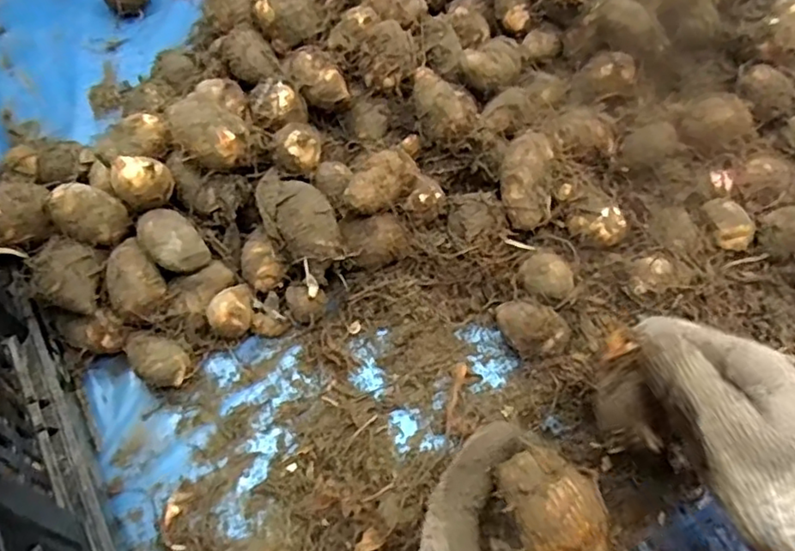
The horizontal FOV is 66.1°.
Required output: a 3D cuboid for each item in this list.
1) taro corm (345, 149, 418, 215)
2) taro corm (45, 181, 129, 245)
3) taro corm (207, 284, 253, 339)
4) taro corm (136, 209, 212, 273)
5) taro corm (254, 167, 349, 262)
[{"bbox_3d":[-0.012,-0.060,0.416,0.031,0.034,0.055,33,68,17],"label":"taro corm"},{"bbox_3d":[-0.199,-0.039,0.395,0.037,0.031,0.035,0,62,1],"label":"taro corm"},{"bbox_3d":[-0.110,0.025,0.410,0.031,0.027,0.033,0,62,1],"label":"taro corm"},{"bbox_3d":[-0.146,-0.020,0.404,0.032,0.041,0.036,-41,69,-18],"label":"taro corm"},{"bbox_3d":[-0.066,-0.037,0.413,0.045,0.033,0.071,-22,64,-10],"label":"taro corm"}]

